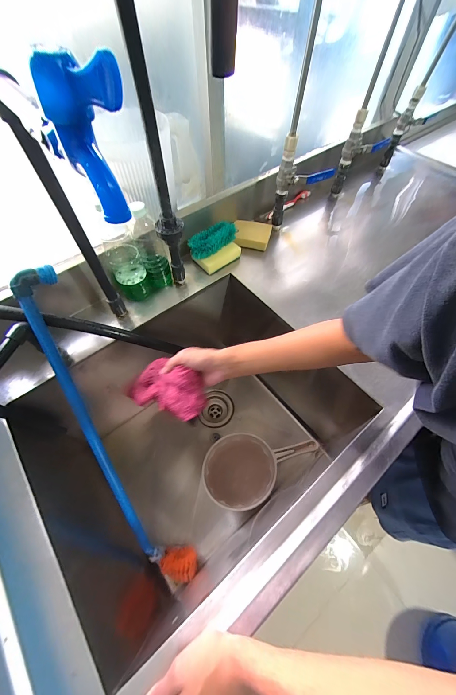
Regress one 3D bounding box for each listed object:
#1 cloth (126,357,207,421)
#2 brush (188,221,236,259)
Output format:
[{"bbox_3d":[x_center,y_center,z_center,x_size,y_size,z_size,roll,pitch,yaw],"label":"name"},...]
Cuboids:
[{"bbox_3d":[-0.123,0.073,0.469,0.175,0.056,0.088,4,55,29],"label":"cloth"},{"bbox_3d":[-0.036,-0.251,0.604,0.126,0.046,0.054,-39,65,-21],"label":"brush"}]

